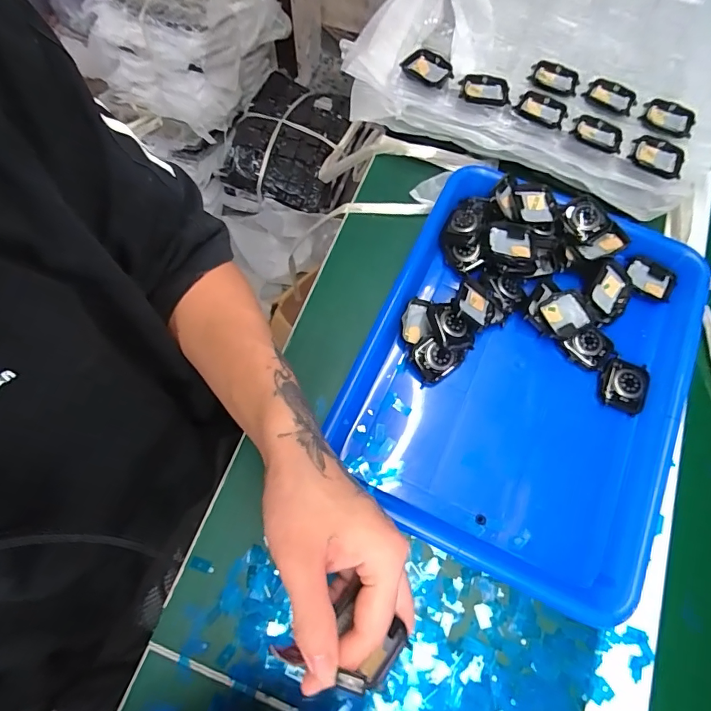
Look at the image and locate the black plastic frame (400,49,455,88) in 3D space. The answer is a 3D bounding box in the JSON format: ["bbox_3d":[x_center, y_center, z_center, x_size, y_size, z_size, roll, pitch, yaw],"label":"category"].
[{"bbox_3d":[0.074,-0.284,0.433,0.048,0.015,0.032,41,76,11],"label":"black plastic frame"}]

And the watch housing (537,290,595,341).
[{"bbox_3d":[0.182,-0.035,0.382,0.040,0.014,0.040,-32,74,-11],"label":"watch housing"}]

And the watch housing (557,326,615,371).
[{"bbox_3d":[0.203,-0.009,0.380,0.037,0.011,0.037,40,75,12],"label":"watch housing"}]

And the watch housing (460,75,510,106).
[{"bbox_3d":[0.124,-0.255,0.419,0.047,0.007,0.035,11,73,2],"label":"watch housing"}]

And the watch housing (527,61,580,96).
[{"bbox_3d":[0.196,-0.272,0.430,0.047,0.006,0.036,29,74,8],"label":"watch housing"}]

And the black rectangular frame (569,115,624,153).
[{"bbox_3d":[0.228,-0.208,0.411,0.045,0.008,0.032,28,74,7],"label":"black rectangular frame"}]

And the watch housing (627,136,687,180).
[{"bbox_3d":[0.280,-0.185,0.402,0.047,0.005,0.038,27,74,7],"label":"watch housing"}]

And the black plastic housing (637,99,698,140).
[{"bbox_3d":[0.300,-0.228,0.418,0.046,0.006,0.040,33,75,9],"label":"black plastic housing"}]

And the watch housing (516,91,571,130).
[{"bbox_3d":[0.177,-0.233,0.413,0.044,0.004,0.032,22,74,6],"label":"watch housing"}]

